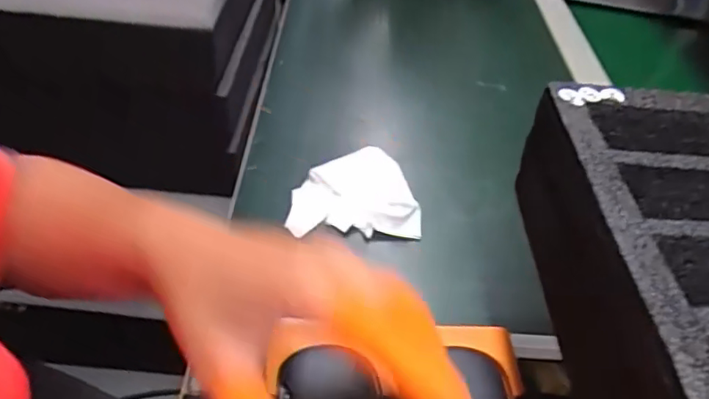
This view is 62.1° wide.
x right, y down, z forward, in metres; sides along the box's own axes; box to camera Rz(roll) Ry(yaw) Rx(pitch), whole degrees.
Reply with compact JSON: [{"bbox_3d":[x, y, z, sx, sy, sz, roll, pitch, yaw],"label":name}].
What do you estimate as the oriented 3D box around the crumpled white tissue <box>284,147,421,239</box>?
[{"bbox_3d":[0.004,-0.002,0.486,0.098,0.039,0.081,6,42,-1],"label":"crumpled white tissue"}]

